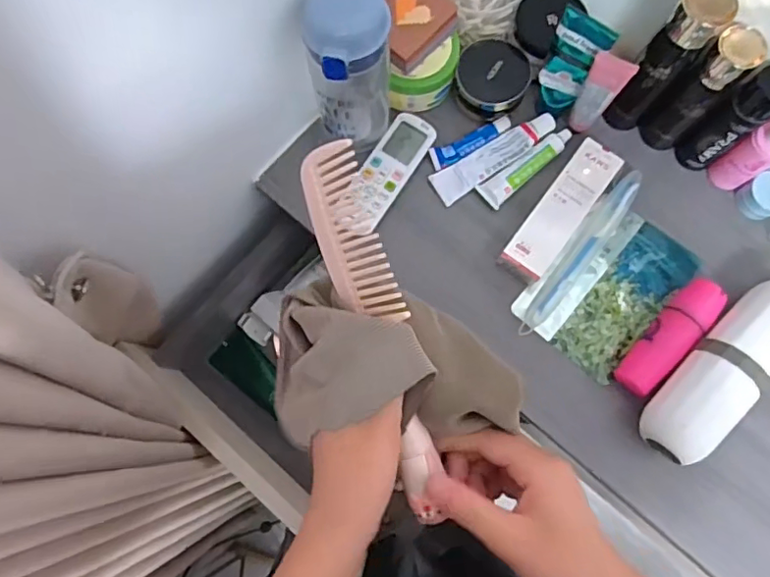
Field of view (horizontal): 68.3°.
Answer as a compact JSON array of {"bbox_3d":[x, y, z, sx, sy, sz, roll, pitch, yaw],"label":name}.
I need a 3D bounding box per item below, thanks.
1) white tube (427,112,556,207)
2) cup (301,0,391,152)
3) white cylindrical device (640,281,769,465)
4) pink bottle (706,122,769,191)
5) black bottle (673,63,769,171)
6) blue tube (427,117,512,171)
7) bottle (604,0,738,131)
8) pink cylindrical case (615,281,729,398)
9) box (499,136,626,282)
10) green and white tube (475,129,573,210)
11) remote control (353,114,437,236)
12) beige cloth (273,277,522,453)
[{"bbox_3d":[0.117,-0.141,0.606,0.141,0.020,0.034,-32,80,-6],"label":"white tube"},{"bbox_3d":[-0.030,-0.194,0.516,0.069,0.179,0.066,0,79,0],"label":"cup"},{"bbox_3d":[0.317,0.075,0.532,0.198,0.066,0.062,-43,81,-8],"label":"white cylindrical device"},{"bbox_3d":[0.362,-0.132,0.552,0.031,0.111,0.035,-33,80,-6],"label":"pink bottle"},{"bbox_3d":[0.332,-0.160,0.542,0.042,0.128,0.040,0,79,0],"label":"black bottle"},{"bbox_3d":[0.093,-0.157,0.611,0.093,0.010,0.024,-26,80,-5],"label":"blue tube"},{"bbox_3d":[0.260,-0.210,0.534,0.041,0.181,0.034,32,80,6],"label":"bottle"},{"bbox_3d":[0.274,0.047,0.551,0.037,0.039,0.127,42,82,8],"label":"pink cylindrical case"},{"bbox_3d":[0.182,-0.080,0.587,0.048,0.029,0.161,37,81,7],"label":"box"},{"bbox_3d":[0.151,-0.131,0.603,0.116,0.019,0.030,-39,81,-7],"label":"green and white tube"},{"bbox_3d":[0.002,-0.123,0.595,0.048,0.022,0.134,32,80,6],"label":"remote control"},{"bbox_3d":[0.006,0.049,0.336,0.146,0.068,0.085,7,79,2],"label":"beige cloth"}]

